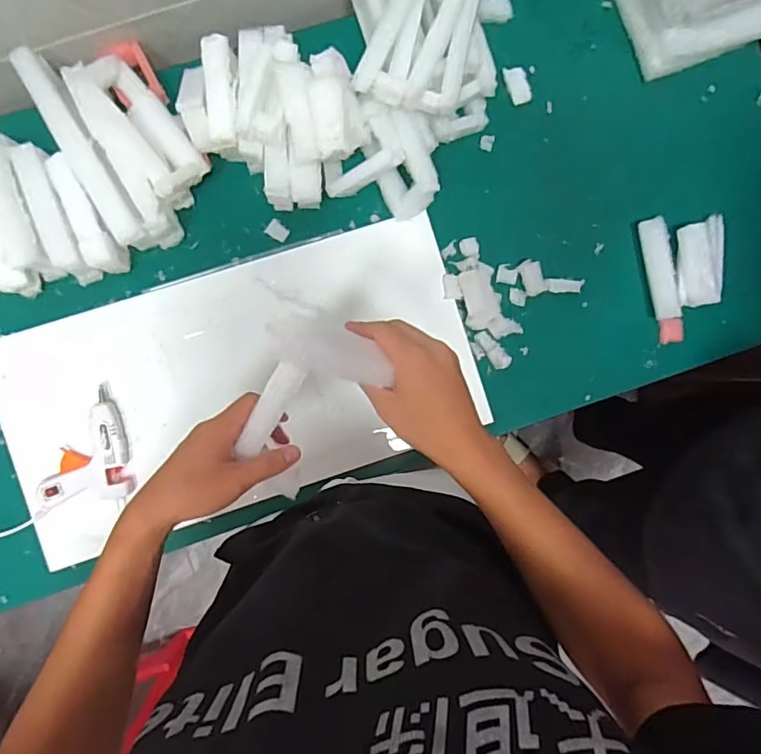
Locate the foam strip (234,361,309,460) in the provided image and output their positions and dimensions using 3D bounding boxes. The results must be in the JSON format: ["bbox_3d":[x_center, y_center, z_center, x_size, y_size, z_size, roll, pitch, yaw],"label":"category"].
[{"bbox_3d":[-0.094,0.027,0.454,0.026,0.008,0.088,28,78,-4],"label":"foam strip"}]

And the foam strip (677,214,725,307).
[{"bbox_3d":[0.435,-0.158,0.718,0.059,0.023,0.120,2,90,-4],"label":"foam strip"}]

